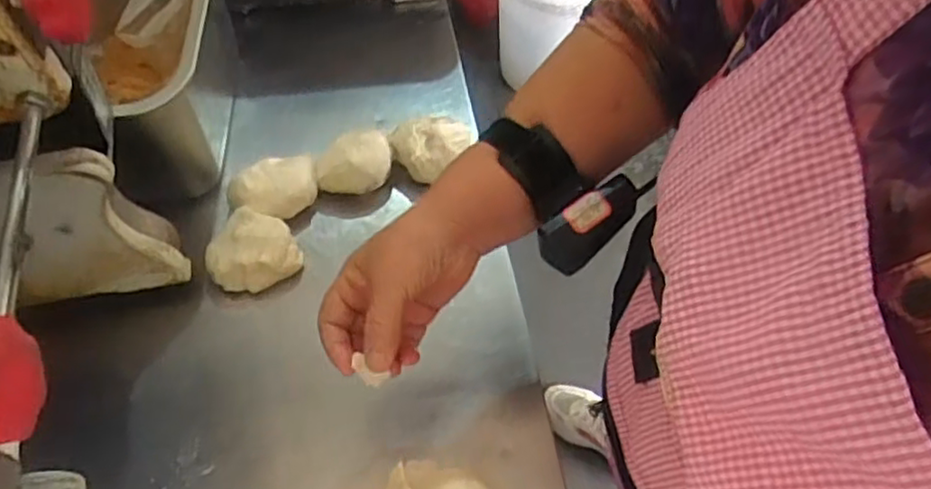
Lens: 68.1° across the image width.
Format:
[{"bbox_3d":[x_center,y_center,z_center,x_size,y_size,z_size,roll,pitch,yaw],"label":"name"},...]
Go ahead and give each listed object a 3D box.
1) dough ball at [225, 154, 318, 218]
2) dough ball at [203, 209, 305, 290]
[{"bbox_3d":[-0.174,-0.050,0.635,0.081,0.039,0.058,-25,62,-12],"label":"dough ball"},{"bbox_3d":[-0.189,0.008,0.606,0.075,0.052,0.068,-33,63,-16],"label":"dough ball"}]

